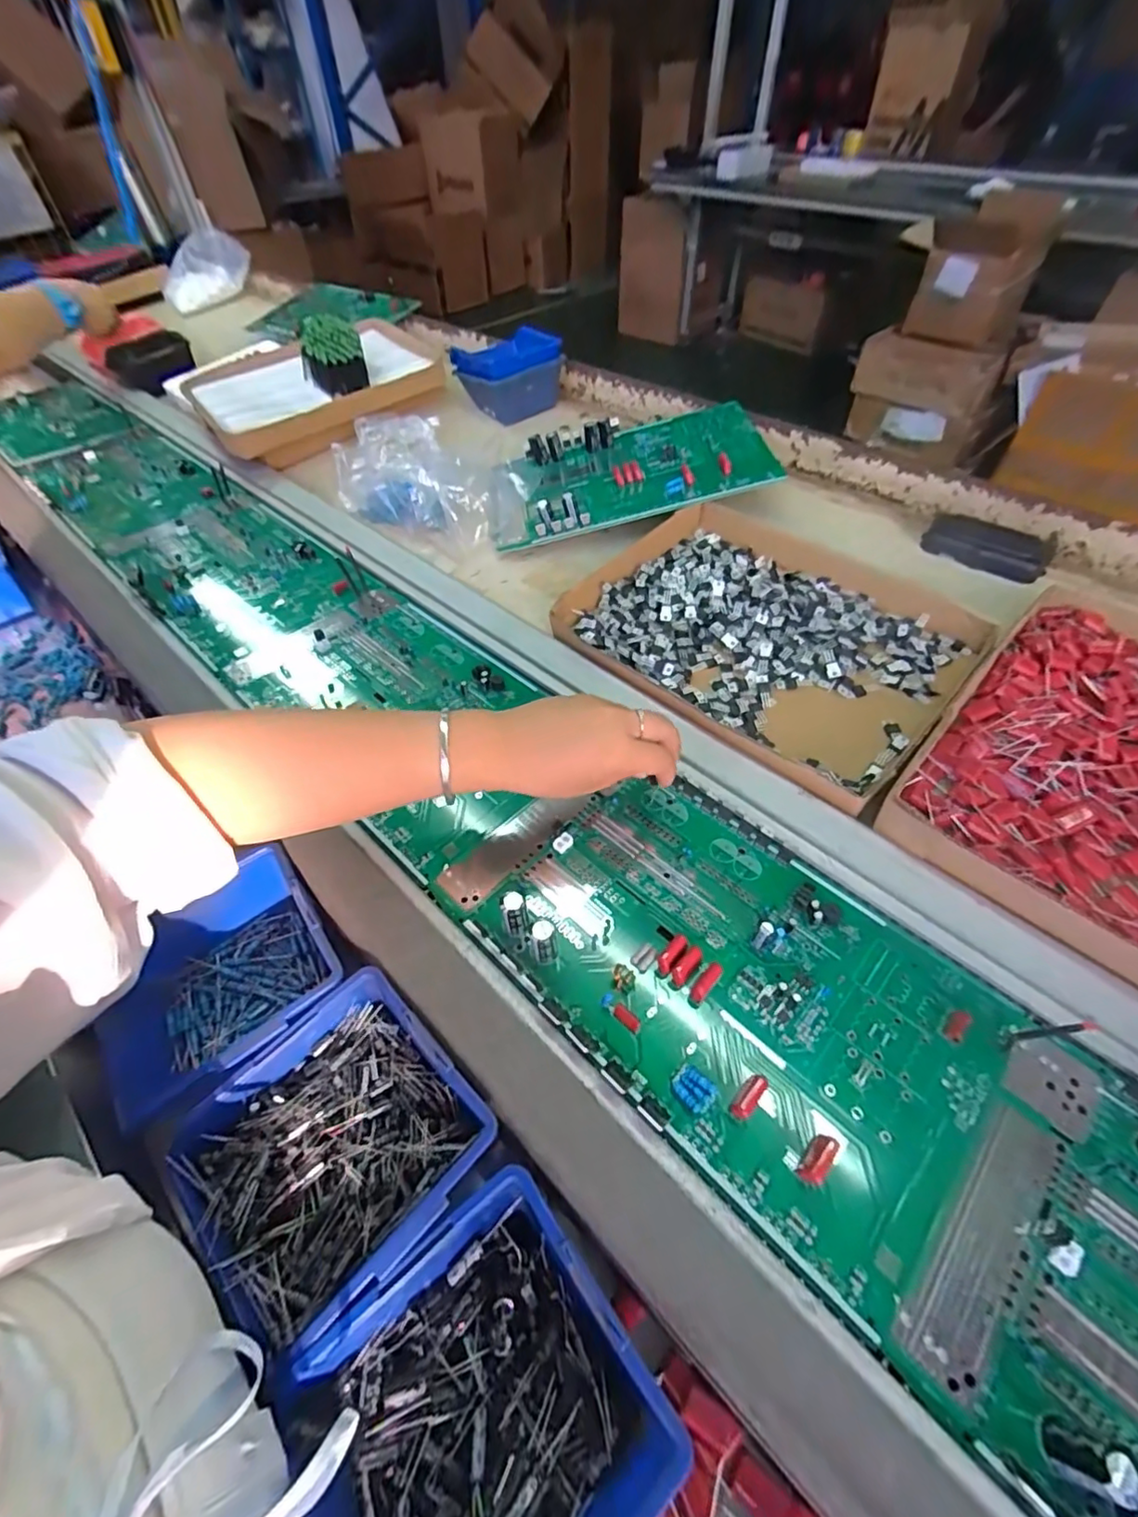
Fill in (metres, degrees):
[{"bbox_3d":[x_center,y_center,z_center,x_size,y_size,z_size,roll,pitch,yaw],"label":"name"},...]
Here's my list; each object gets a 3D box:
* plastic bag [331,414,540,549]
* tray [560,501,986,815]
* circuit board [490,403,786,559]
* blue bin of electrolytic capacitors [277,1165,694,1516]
[{"bbox_3d":[-0.146,-0.335,0.686,0.232,0.079,0.159,28,55,23],"label":"plastic bag"},{"bbox_3d":[0.169,-0.116,0.513,0.306,0.033,0.260,34,57,26],"label":"tray"},{"bbox_3d":[0.066,-0.331,0.657,0.305,0.048,0.198,-9,53,8],"label":"circuit board"},{"bbox_3d":[-0.037,0.269,0.235,0.127,0.048,0.119,-31,56,-23],"label":"blue bin of electrolytic capacitors"}]

